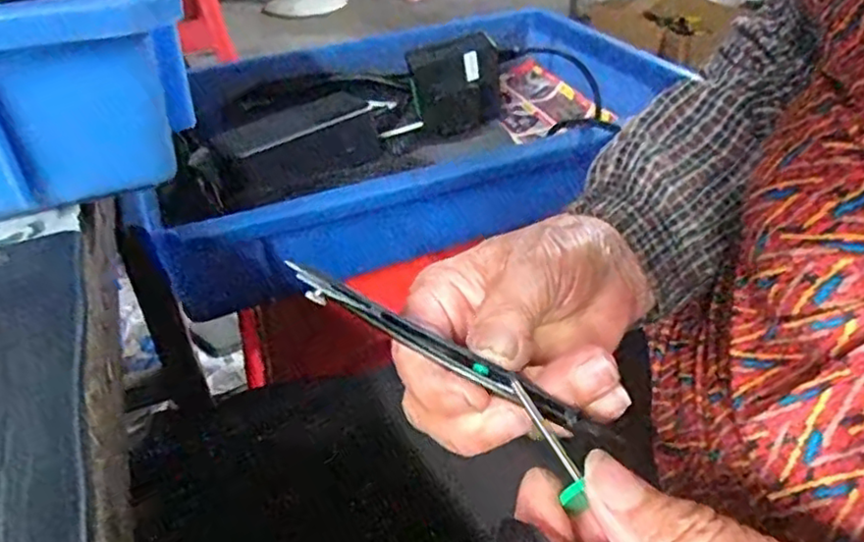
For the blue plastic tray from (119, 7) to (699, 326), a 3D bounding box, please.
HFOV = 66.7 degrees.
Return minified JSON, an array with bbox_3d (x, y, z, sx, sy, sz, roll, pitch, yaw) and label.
[{"bbox_3d":[-0.021,-0.102,0.528,0.383,0.081,0.249,-17,36,-18],"label":"blue plastic tray"}]

